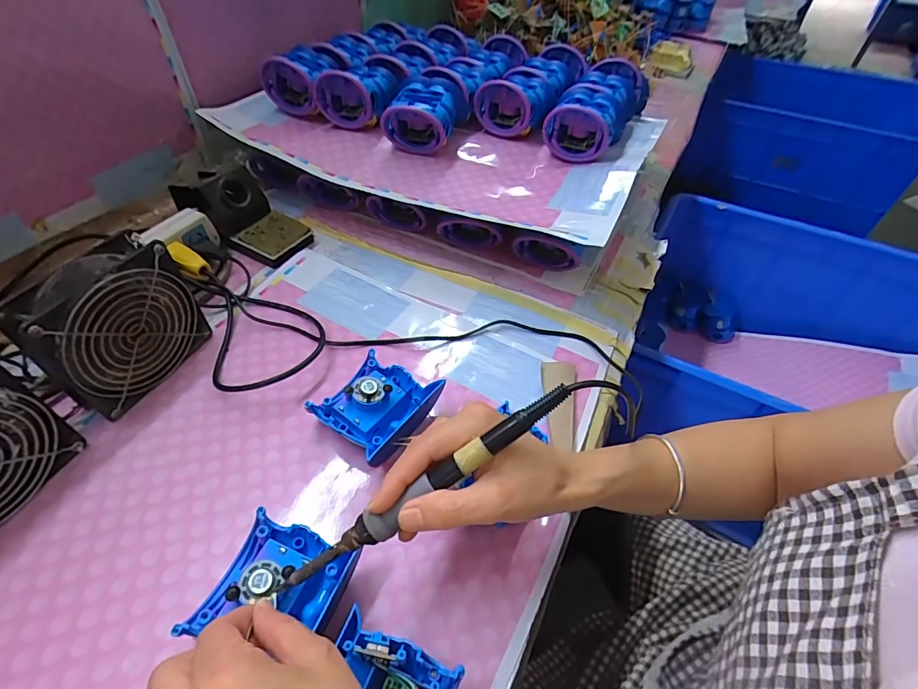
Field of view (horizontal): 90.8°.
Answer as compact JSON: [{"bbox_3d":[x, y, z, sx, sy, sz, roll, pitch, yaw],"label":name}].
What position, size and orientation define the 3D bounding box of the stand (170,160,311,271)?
[{"bbox_3d":[-0.266,-0.164,0.555,0.159,0.072,0.076,25,51,18],"label":"stand"}]

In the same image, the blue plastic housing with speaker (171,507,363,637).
[{"bbox_3d":[-0.118,0.156,0.292,0.076,0.031,0.077,16,49,10],"label":"blue plastic housing with speaker"}]

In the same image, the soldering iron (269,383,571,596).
[{"bbox_3d":[-0.026,0.089,0.262,0.213,0.014,0.015,-36,53,6],"label":"soldering iron"}]

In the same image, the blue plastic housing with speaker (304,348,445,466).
[{"bbox_3d":[-0.071,0.054,0.392,0.083,0.043,0.083,26,51,18],"label":"blue plastic housing with speaker"}]

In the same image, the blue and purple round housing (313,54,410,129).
[{"bbox_3d":[-0.128,-0.334,0.608,0.090,0.079,0.099,20,50,14],"label":"blue and purple round housing"}]

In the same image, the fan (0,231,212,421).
[{"bbox_3d":[-0.296,-0.015,0.392,0.048,0.117,0.124,20,50,14],"label":"fan"}]

